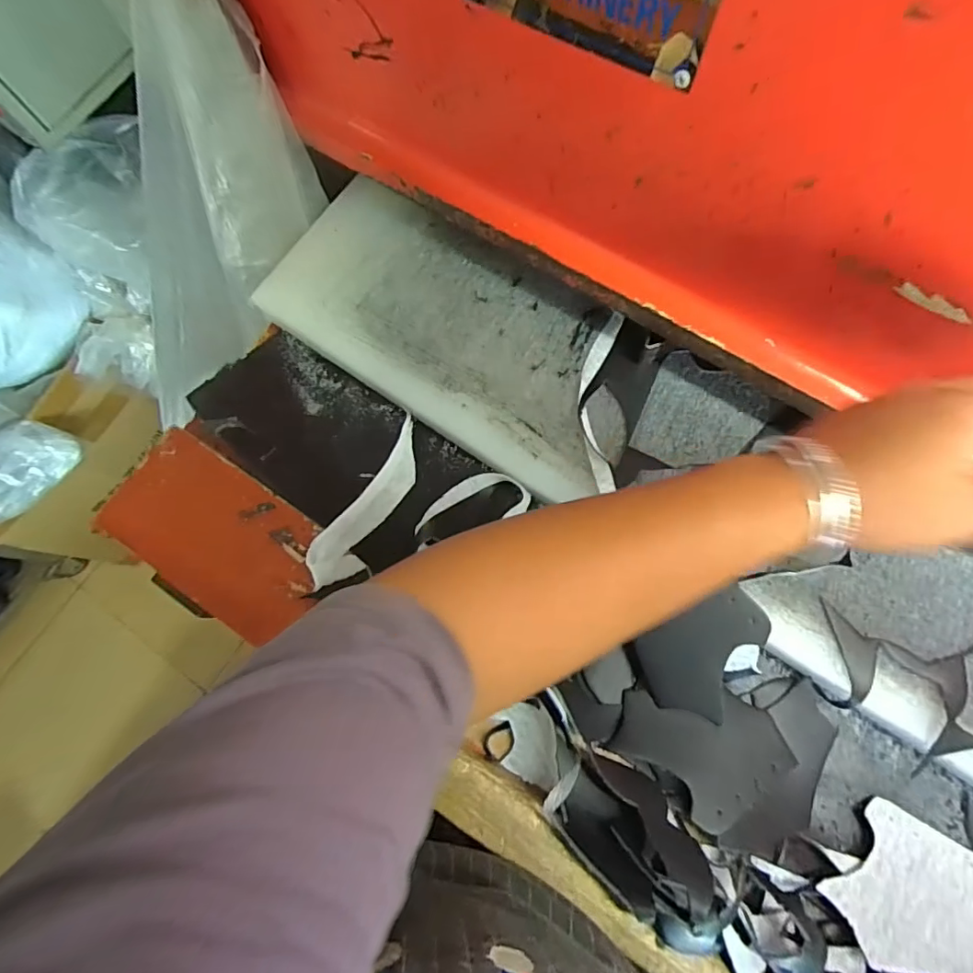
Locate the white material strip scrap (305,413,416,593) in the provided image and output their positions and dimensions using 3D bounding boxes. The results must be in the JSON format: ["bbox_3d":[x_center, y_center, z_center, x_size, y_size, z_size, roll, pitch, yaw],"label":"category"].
[{"bbox_3d":[-0.102,0.015,0.462,0.043,0.014,0.166,35,64,-8],"label":"white material strip scrap"}]

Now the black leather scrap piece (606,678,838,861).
[{"bbox_3d":[0.188,0.213,0.390,0.168,0.028,0.108,-3,73,-1],"label":"black leather scrap piece"}]

